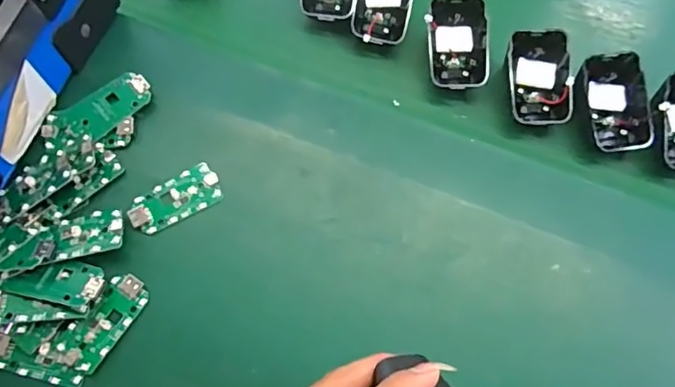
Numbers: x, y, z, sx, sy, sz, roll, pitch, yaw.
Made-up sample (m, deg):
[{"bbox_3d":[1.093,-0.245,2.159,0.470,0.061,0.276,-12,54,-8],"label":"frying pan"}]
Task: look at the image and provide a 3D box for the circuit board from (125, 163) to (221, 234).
[{"bbox_3d":[-0.114,0.004,0.370,0.063,0.004,0.031,-28,71,-11],"label":"circuit board"}]

